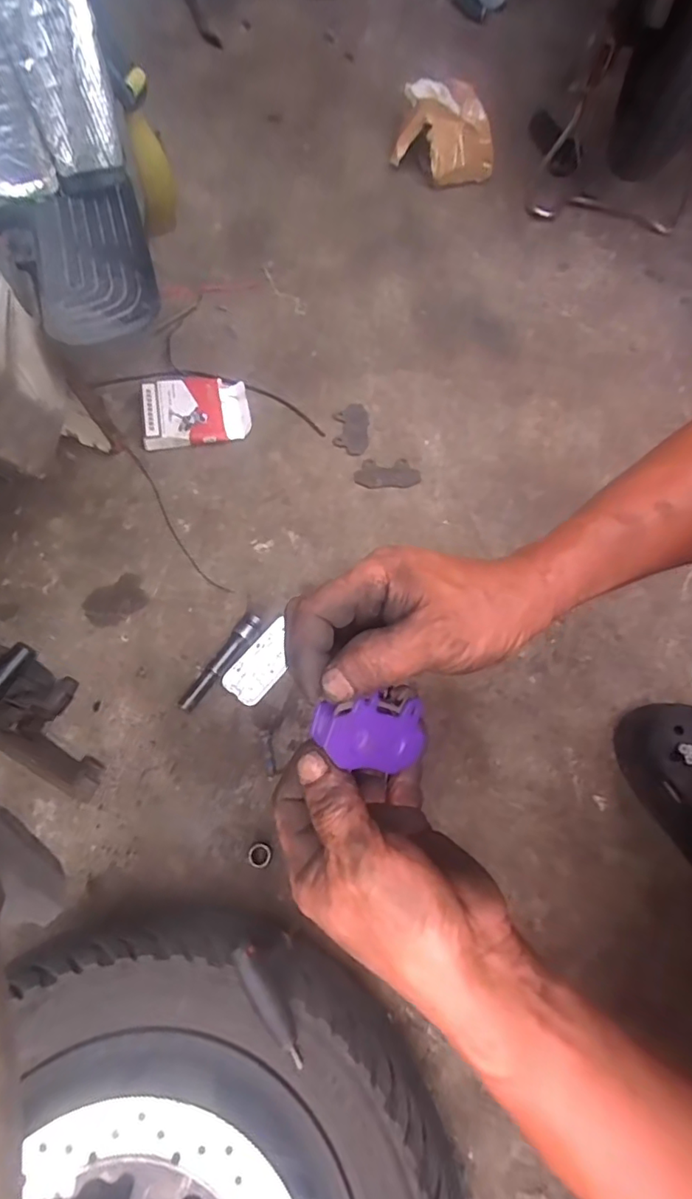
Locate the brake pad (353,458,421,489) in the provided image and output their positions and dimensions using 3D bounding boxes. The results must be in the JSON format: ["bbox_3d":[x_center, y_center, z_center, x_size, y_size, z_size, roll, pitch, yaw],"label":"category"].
[{"bbox_3d":[0.048,-0.147,0.649,0.074,0.004,0.039,1,66,-3],"label":"brake pad"}]

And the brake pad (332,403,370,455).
[{"bbox_3d":[0.006,-0.205,0.671,0.042,0.005,0.073,1,66,-3],"label":"brake pad"}]

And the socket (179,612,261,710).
[{"bbox_3d":[-0.119,0.059,0.531,0.019,0.019,0.107,34,69,12],"label":"socket"}]

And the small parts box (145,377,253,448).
[{"bbox_3d":[-0.176,-0.223,0.658,0.117,0.026,0.096,-6,67,-6],"label":"small parts box"}]

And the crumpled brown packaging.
[{"bbox_3d":[0.157,-0.718,0.864,0.154,0.083,0.158,9,66,1],"label":"crumpled brown packaging"}]

